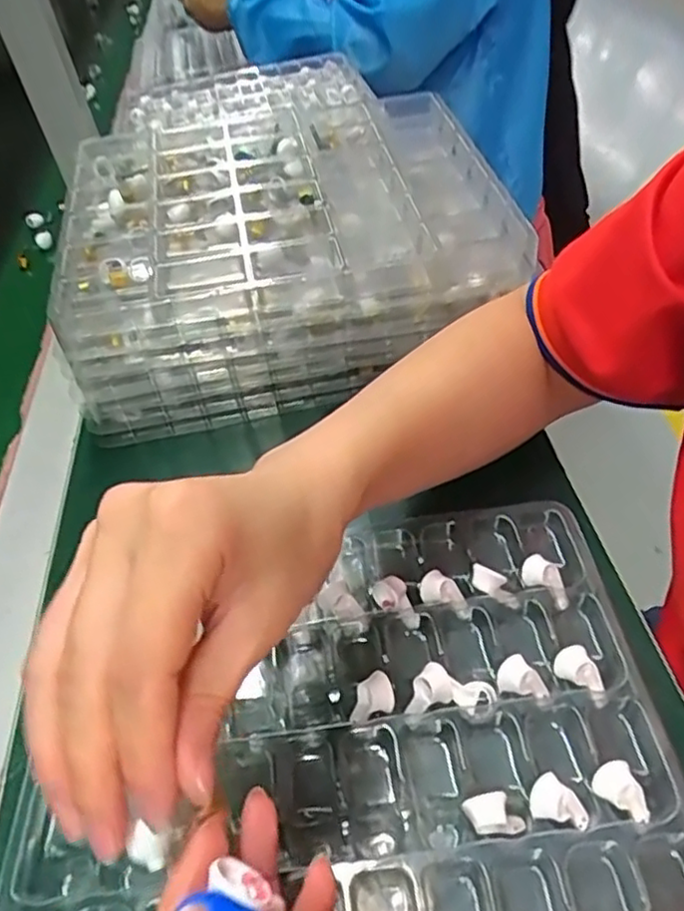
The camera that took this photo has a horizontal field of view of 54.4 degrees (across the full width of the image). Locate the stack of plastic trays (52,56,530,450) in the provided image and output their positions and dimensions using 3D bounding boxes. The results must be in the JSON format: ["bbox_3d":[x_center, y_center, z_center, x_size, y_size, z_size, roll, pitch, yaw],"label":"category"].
[{"bbox_3d":[-0.043,-0.162,0.513,0.301,0.097,0.267,-12,45,-2],"label":"stack of plastic trays"}]

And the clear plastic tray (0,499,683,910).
[{"bbox_3d":[0.000,0.140,0.262,0.275,0.032,0.264,-11,45,-1],"label":"clear plastic tray"}]

